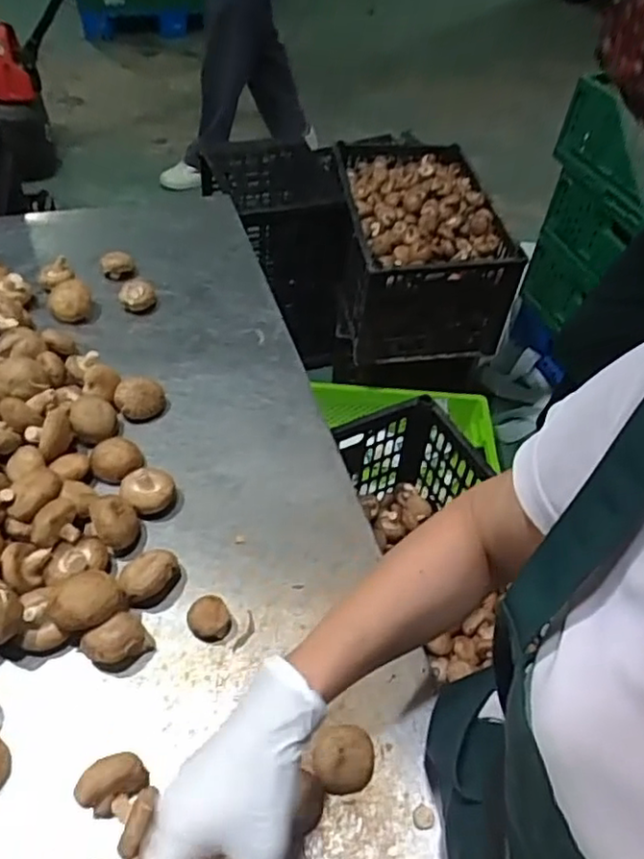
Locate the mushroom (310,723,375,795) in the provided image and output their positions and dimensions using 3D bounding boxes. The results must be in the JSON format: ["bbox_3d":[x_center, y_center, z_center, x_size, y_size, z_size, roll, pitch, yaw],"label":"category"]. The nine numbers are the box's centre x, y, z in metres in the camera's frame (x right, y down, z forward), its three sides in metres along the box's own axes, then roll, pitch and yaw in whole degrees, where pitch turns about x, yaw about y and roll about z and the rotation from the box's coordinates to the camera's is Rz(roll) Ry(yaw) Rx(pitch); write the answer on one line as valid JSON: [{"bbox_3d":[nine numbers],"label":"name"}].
[{"bbox_3d":[0.016,0.260,0.516,0.048,0.027,0.044,3,49,-3],"label":"mushroom"}]

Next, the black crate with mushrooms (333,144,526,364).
[{"bbox_3d":[0.213,-0.496,1.713,0.386,0.305,0.604,-7,50,-11],"label":"black crate with mushrooms"}]

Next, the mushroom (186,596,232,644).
[{"bbox_3d":[-0.101,0.169,0.580,0.035,0.023,0.037,3,49,-3],"label":"mushroom"}]

